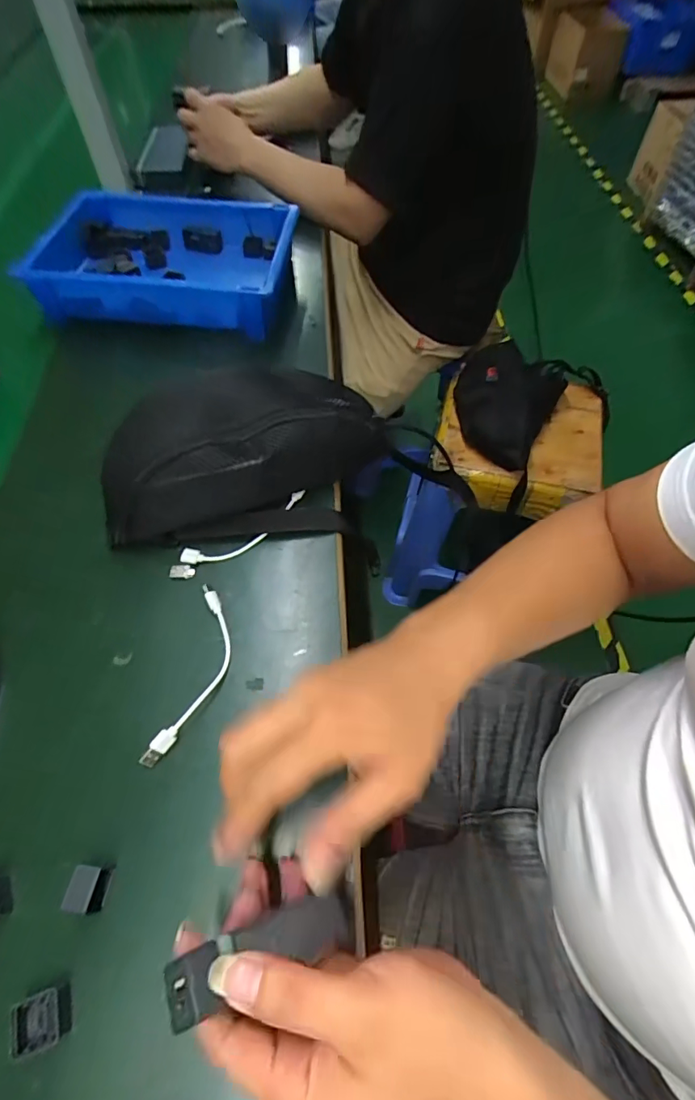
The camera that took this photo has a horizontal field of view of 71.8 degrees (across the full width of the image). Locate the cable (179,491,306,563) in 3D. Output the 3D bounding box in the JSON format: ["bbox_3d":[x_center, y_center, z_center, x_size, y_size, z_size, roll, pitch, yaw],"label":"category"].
[{"bbox_3d":[-0.092,-0.017,0.450,0.129,0.010,0.028,-28,63,-16],"label":"cable"}]

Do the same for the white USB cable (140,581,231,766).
[{"bbox_3d":[-0.116,0.096,0.379,0.037,0.014,0.142,9,59,5],"label":"white USB cable"}]

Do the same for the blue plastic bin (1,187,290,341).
[{"bbox_3d":[-0.222,-0.362,0.619,0.295,0.079,0.195,5,59,3],"label":"blue plastic bin"}]

